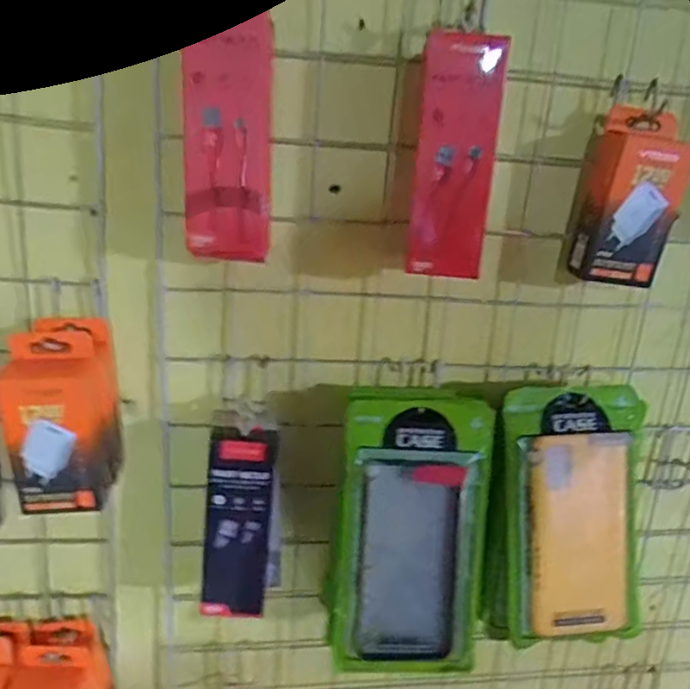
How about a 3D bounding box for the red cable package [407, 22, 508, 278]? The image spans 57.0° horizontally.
[{"bbox_3d":[0.075,-0.123,0.425,0.055,0.149,0.023,7,19,2],"label":"red cable package"}]

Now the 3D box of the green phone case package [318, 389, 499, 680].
[{"bbox_3d":[0.054,0.148,0.505,0.128,0.221,0.020,3,2,-6],"label":"green phone case package"}]

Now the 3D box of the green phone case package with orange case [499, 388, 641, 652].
[{"bbox_3d":[0.192,0.141,0.529,0.121,0.210,0.019,-2,2,-5],"label":"green phone case package with orange case"}]

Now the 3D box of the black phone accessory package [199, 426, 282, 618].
[{"bbox_3d":[-0.080,0.143,0.509,0.055,0.158,0.044,7,19,2],"label":"black phone accessory package"}]

